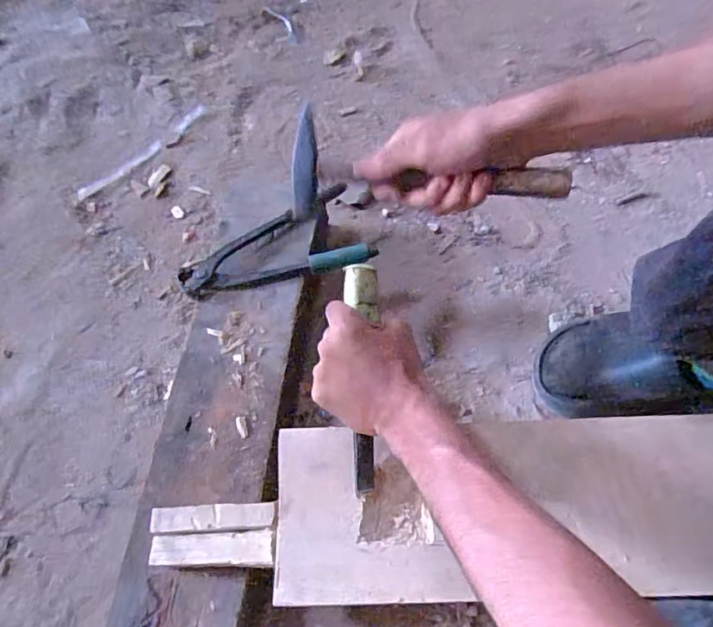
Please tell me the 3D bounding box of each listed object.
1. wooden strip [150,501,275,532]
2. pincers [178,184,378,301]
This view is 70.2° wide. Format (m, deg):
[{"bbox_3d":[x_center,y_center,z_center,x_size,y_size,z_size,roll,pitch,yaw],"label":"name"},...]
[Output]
[{"bbox_3d":[-0.119,0.169,0.422,0.099,0.009,0.019,-3,66,1],"label":"wooden strip"},{"bbox_3d":[-0.092,-0.065,0.567,0.210,0.024,0.095,-26,68,-9],"label":"pincers"}]

